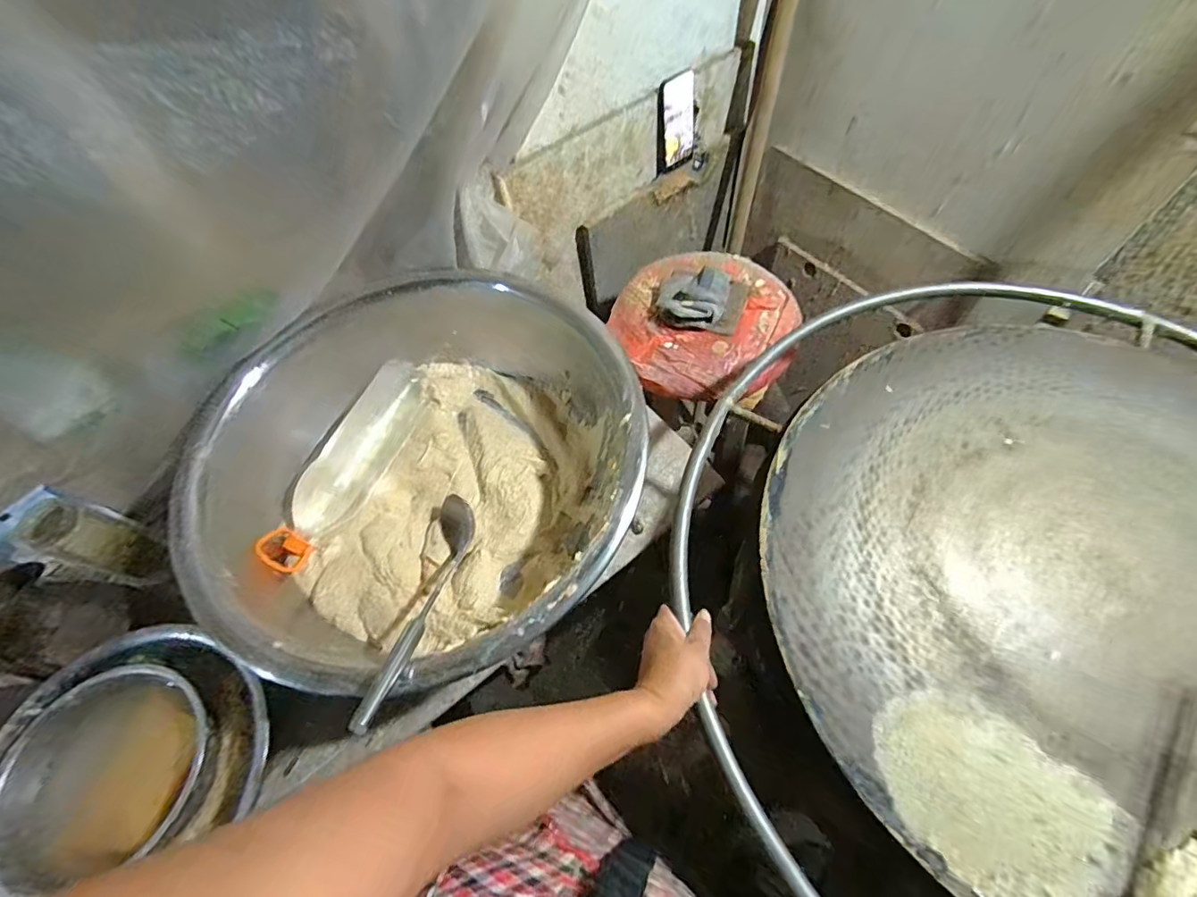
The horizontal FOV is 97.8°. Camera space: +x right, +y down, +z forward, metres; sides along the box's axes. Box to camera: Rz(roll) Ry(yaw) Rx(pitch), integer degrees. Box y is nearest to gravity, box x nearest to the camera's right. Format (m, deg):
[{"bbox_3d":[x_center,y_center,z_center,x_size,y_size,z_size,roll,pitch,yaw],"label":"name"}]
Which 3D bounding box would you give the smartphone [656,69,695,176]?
[{"bbox_3d":[0.148,-0.616,0.991,0.089,0.159,0.019,-33,56,-19],"label":"smartphone"}]

